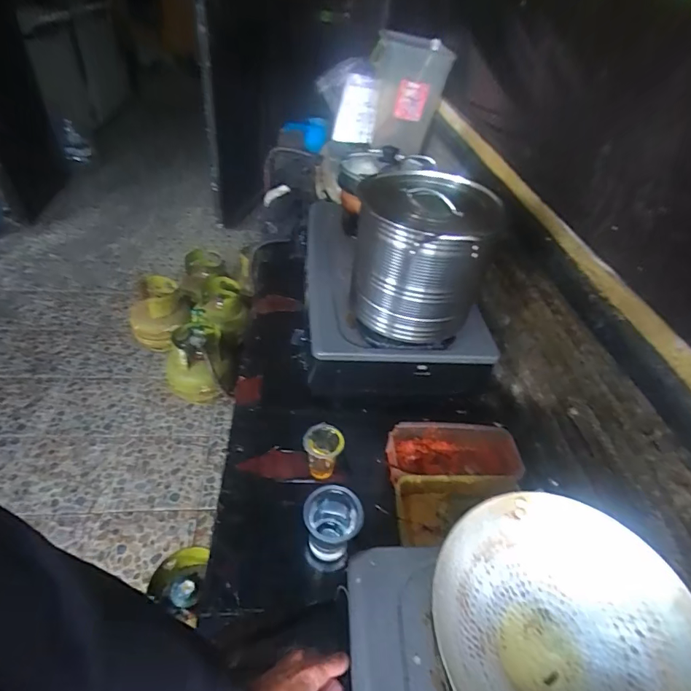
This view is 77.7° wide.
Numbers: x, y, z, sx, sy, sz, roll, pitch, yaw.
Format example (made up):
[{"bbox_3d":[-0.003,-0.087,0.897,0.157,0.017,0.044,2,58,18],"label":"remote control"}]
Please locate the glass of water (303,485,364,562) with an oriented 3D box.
[{"bbox_3d":[-0.021,0.293,0.710,0.083,0.108,0.082,4,41,-4],"label":"glass of water"}]

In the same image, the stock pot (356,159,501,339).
[{"bbox_3d":[0.148,-0.178,0.874,0.244,0.267,0.249,4,41,-4],"label":"stock pot"}]

